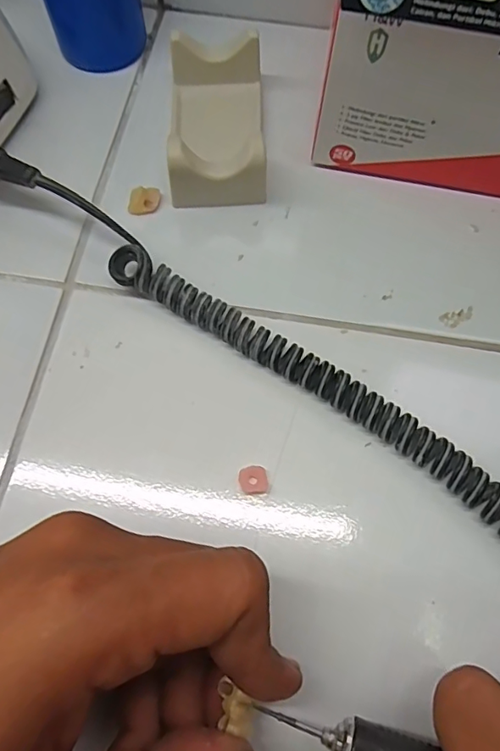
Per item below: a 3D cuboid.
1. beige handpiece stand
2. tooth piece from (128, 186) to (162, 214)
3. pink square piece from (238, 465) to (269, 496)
[{"bbox_3d":[-0.016,-0.121,0.245,0.045,0.035,0.089,-2,69,-1],"label":"beige handpiece stand"},{"bbox_3d":[-0.052,-0.085,0.248,0.016,0.009,0.012,-12,70,-5],"label":"tooth piece"},{"bbox_3d":[0.002,0.042,0.200,0.011,0.005,0.011,-4,69,-2],"label":"pink square piece"}]

